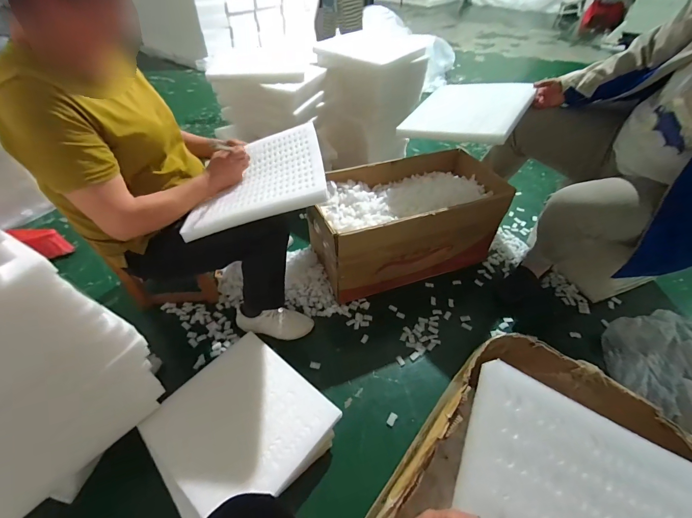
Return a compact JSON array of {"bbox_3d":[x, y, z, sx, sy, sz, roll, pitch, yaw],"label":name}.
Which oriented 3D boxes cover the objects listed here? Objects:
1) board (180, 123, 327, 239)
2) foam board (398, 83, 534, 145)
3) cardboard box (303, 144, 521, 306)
[{"bbox_3d":[-0.223,-0.217,0.826,0.329,0.030,0.335,-15,50,0],"label":"board"},{"bbox_3d":[0.410,-0.496,1.099,0.346,0.043,0.378,17,52,34],"label":"foam board"},{"bbox_3d":[0.203,-0.124,1.211,0.643,0.377,0.358,-12,47,-12],"label":"cardboard box"}]

